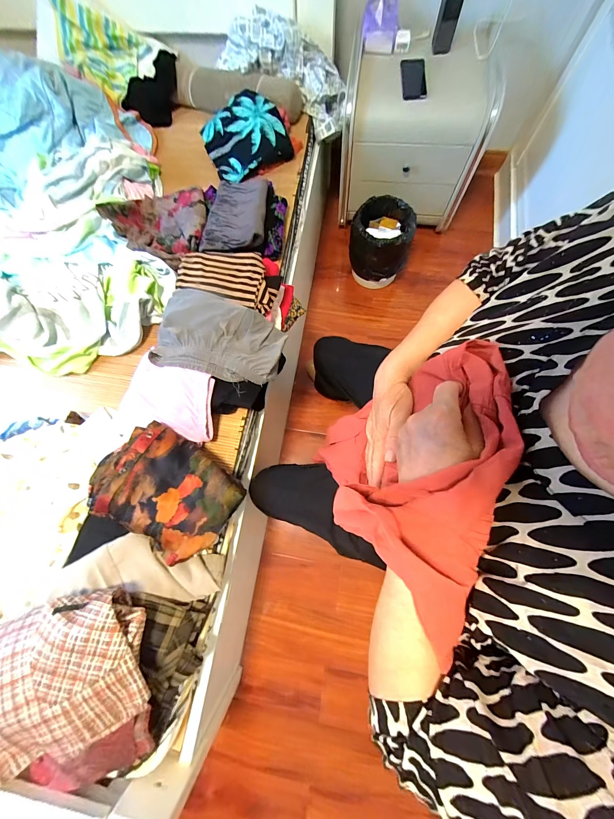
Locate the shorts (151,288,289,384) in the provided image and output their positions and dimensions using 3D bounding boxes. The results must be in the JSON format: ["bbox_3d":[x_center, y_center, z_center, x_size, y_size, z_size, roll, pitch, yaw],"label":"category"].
[{"bbox_3d":[-0.206,-0.168,0.668,0.302,0.052,0.183,13,76,8],"label":"shorts"}]

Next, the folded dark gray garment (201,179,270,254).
[{"bbox_3d":[-0.198,-0.552,0.806,0.172,0.042,0.274,1,75,5],"label":"folded dark gray garment"}]

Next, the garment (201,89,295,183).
[{"bbox_3d":[-0.198,-0.884,0.929,0.259,0.080,0.246,-24,74,-2],"label":"garment"}]

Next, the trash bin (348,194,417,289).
[{"bbox_3d":[0.295,-0.662,1.172,0.226,0.239,0.216,16,77,9],"label":"trash bin"}]

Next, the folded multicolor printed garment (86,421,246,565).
[{"bbox_3d":[-0.306,0.166,0.608,0.304,0.076,0.217,29,79,11],"label":"folded multicolor printed garment"}]

